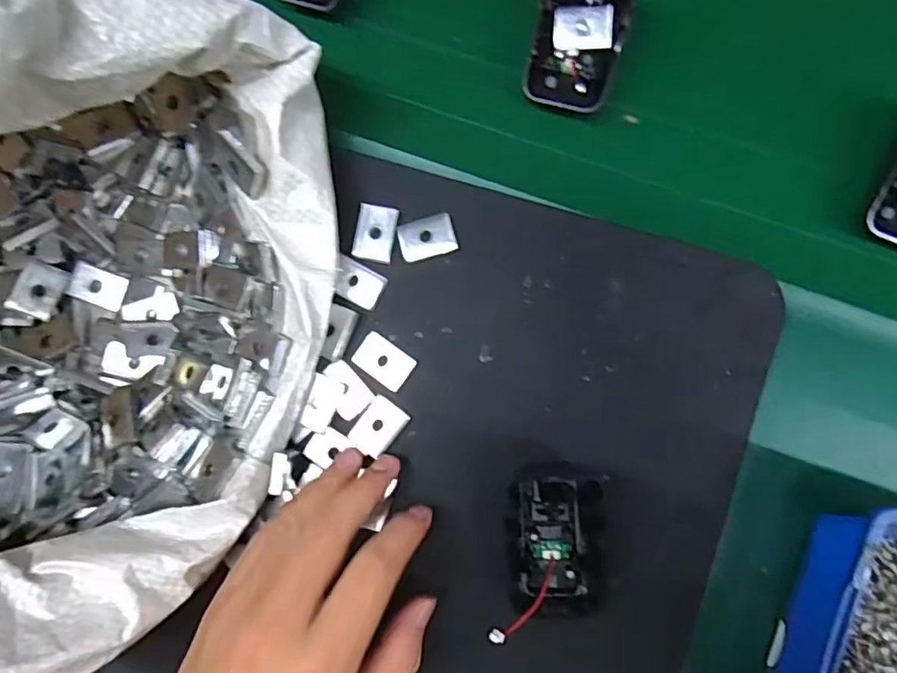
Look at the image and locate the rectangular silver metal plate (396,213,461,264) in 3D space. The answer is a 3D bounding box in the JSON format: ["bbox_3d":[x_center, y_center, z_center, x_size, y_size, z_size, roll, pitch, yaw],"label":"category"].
[{"bbox_3d":[-0.011,-0.051,0.296,0.029,0.004,0.020,-15,84,4],"label":"rectangular silver metal plate"}]

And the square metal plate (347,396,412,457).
[{"bbox_3d":[-0.036,0.047,0.292,0.020,0.004,0.028,35,89,7],"label":"square metal plate"}]

